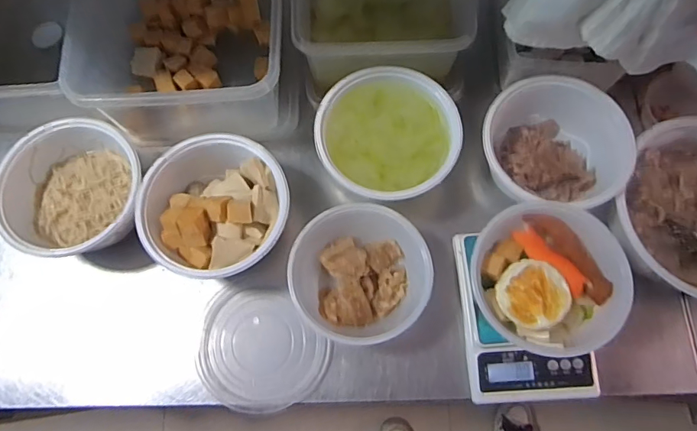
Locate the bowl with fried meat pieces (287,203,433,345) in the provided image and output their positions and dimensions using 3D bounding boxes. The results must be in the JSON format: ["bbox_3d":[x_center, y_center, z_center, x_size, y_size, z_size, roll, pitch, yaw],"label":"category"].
[{"bbox_3d":[0.015,0.074,0.575,0.159,0.065,0.158,0,73,1],"label":"bowl with fried meat pieces"}]

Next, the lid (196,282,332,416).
[{"bbox_3d":[-0.118,0.169,0.591,0.142,0.008,0.165,-42,77,-10],"label":"lid"}]

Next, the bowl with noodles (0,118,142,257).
[{"bbox_3d":[-0.356,-0.034,0.611,0.177,0.085,0.172,0,73,1],"label":"bowl with noodles"}]

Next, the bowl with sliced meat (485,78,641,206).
[{"bbox_3d":[0.266,-0.080,0.611,0.174,0.074,0.167,0,73,1],"label":"bowl with sliced meat"}]

